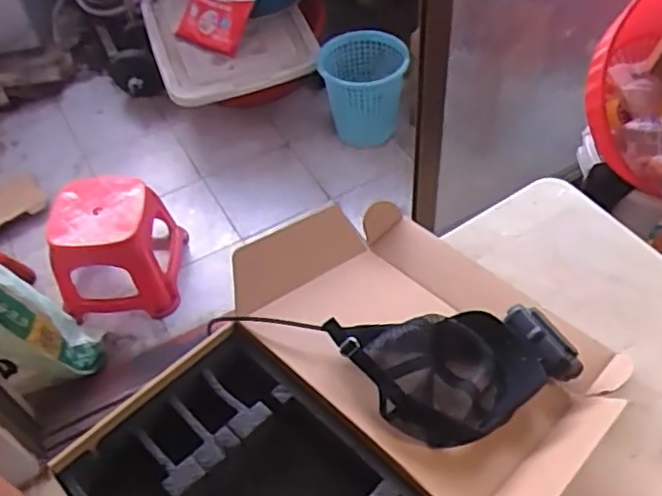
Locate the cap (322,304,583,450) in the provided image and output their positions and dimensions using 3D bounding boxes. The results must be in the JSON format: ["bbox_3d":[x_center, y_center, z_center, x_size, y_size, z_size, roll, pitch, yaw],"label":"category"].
[{"bbox_3d":[0.157,0.152,0.804,0.280,0.111,0.166,-14,52,-5],"label":"cap"}]

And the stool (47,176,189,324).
[{"bbox_3d":[-0.539,-0.001,1.703,0.292,0.299,0.257,-13,52,-4],"label":"stool"}]

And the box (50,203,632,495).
[{"bbox_3d":[0.025,0.182,0.808,0.604,0.110,0.446,-35,57,-20],"label":"box"}]

